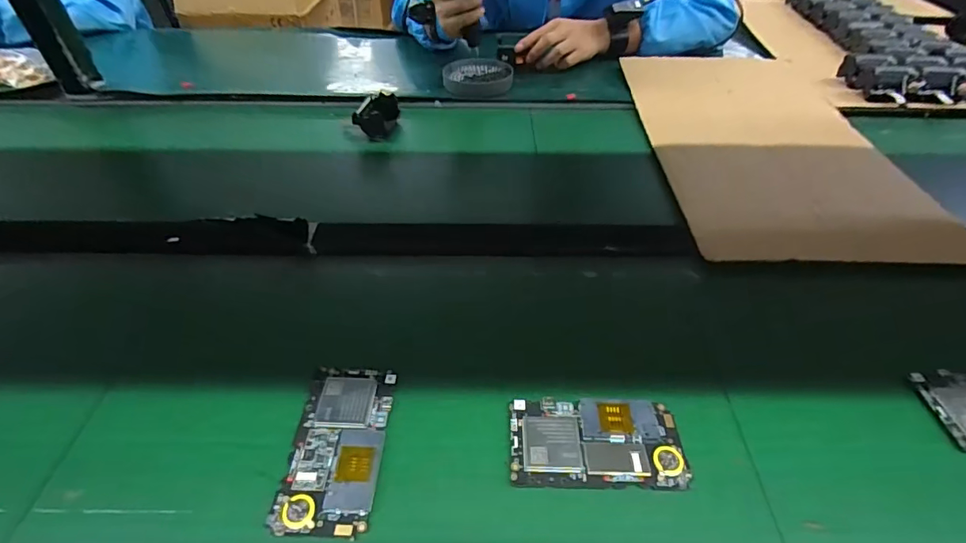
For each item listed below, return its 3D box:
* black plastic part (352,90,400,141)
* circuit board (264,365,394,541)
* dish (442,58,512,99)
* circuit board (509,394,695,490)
[{"bbox_3d":[-0.152,-0.224,0.691,0.047,0.039,0.067,5,43,7],"label":"black plastic part"},{"bbox_3d":[-0.105,0.125,0.353,0.065,0.006,0.123,1,42,3],"label":"circuit board"},{"bbox_3d":[-0.009,-0.326,0.806,0.112,0.033,0.092,-5,42,-3],"label":"dish"},{"bbox_3d":[0.083,0.124,0.354,0.123,0.008,0.066,0,42,2],"label":"circuit board"}]

